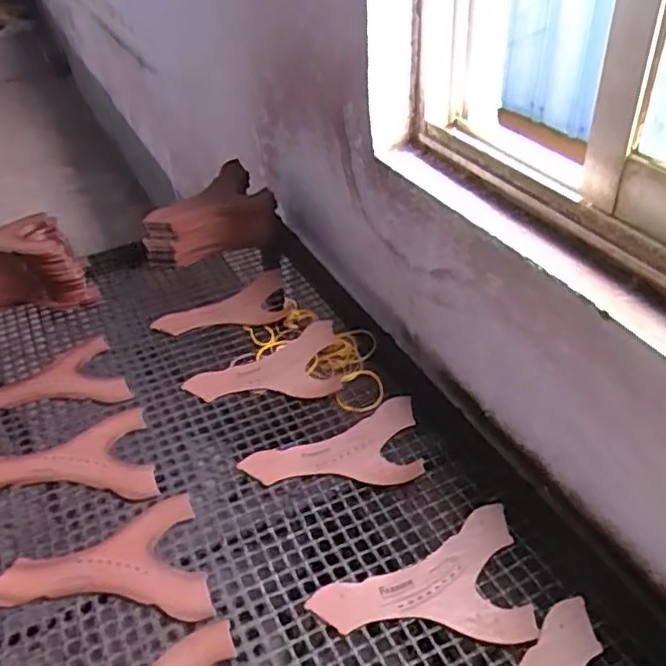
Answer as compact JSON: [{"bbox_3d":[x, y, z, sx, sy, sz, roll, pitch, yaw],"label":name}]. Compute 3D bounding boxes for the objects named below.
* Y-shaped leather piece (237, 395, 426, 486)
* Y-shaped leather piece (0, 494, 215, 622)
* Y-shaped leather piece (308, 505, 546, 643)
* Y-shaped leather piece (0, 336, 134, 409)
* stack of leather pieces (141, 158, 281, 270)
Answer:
[{"bbox_3d":[-0.002,0.135,0.798,0.209,0.007,0.129,-5,39,-2],"label":"Y-shaped leather piece"},{"bbox_3d":[-0.241,0.257,0.672,0.208,0.007,0.144,-15,46,-13],"label":"Y-shaped leather piece"},{"bbox_3d":[0.084,0.246,0.661,0.208,0.010,0.143,-4,39,-1],"label":"Y-shaped leather piece"},{"bbox_3d":[-0.397,0.085,0.891,0.210,0.016,0.132,-23,43,-23],"label":"Y-shaped leather piece"},{"bbox_3d":[-0.225,-0.202,1.154,0.229,0.115,0.139,-18,41,-18],"label":"stack of leather pieces"}]

